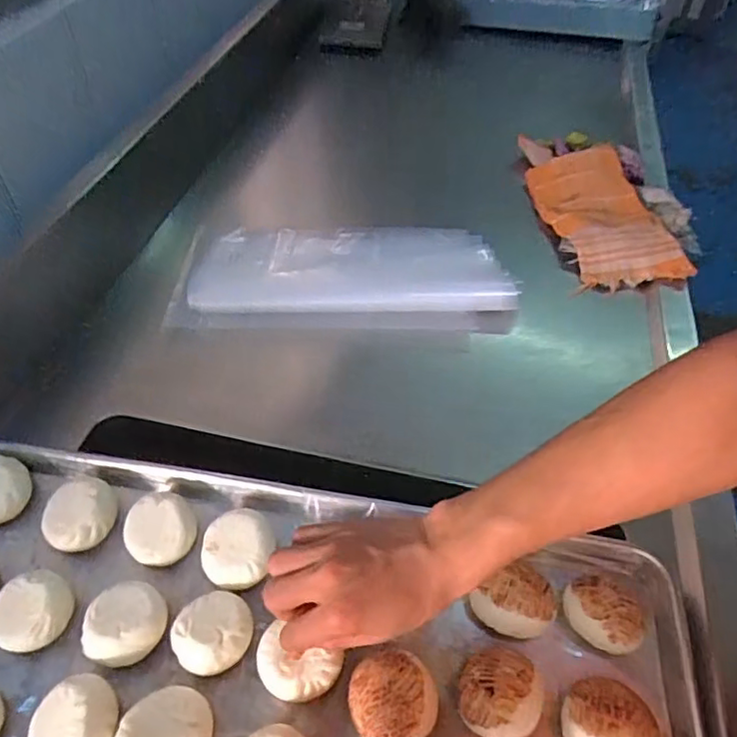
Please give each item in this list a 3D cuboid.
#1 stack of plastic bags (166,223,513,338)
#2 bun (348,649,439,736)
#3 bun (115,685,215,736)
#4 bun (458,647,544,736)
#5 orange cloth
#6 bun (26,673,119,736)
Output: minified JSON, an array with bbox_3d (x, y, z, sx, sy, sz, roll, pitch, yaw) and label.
[{"bbox_3d":[-0.024,-0.114,0.704,0.376,0.022,0.176,2,48,0],"label":"stack of plastic bags"},{"bbox_3d":[0.016,0.224,0.405,0.055,0.047,0.054,1,48,-1],"label":"bun"},{"bbox_3d":[-0.130,0.236,0.389,0.054,0.036,0.055,6,48,4],"label":"bun"},{"bbox_3d":[0.088,0.223,0.411,0.052,0.043,0.056,1,48,-1],"label":"bun"},{"bbox_3d":[0.305,-0.210,0.802,0.139,0.033,0.276,-4,49,-5],"label":"orange cloth"},{"bbox_3d":[-0.191,0.234,0.393,0.051,0.037,0.057,-3,48,-4],"label":"bun"}]

